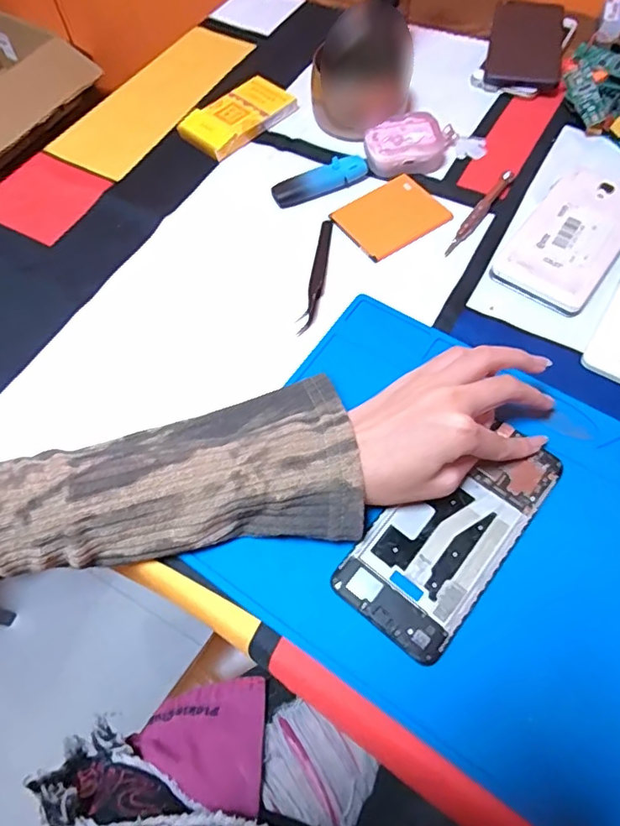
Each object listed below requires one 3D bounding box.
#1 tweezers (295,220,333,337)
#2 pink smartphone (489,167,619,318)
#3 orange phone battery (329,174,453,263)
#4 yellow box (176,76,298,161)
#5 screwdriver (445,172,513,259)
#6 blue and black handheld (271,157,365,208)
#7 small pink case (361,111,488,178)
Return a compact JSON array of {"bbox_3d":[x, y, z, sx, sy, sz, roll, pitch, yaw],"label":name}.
[{"bbox_3d":[0.006,-0.110,0.418,0.013,0.015,0.120,8,63,8],"label":"tweezers"},{"bbox_3d":[0.208,-0.141,0.423,0.071,0.011,0.148,33,69,19],"label":"pink smartphone"},{"bbox_3d":[0.066,-0.163,0.446,0.082,0.004,0.066,-33,65,-13],"label":"orange phone battery"},{"bbox_3d":[-0.067,-0.278,0.507,0.058,0.014,0.107,38,71,20],"label":"yellow box"},{"bbox_3d":[0.139,-0.165,0.442,0.011,0.008,0.106,31,68,18],"label":"screwdriver"},{"bbox_3d":[0.010,-0.198,0.461,0.084,0.016,0.020,-23,63,-8],"label":"blue and black handheld"},{"bbox_3d":[0.102,-0.236,0.470,0.108,0.028,0.044,-18,63,-6],"label":"small pink case"}]

